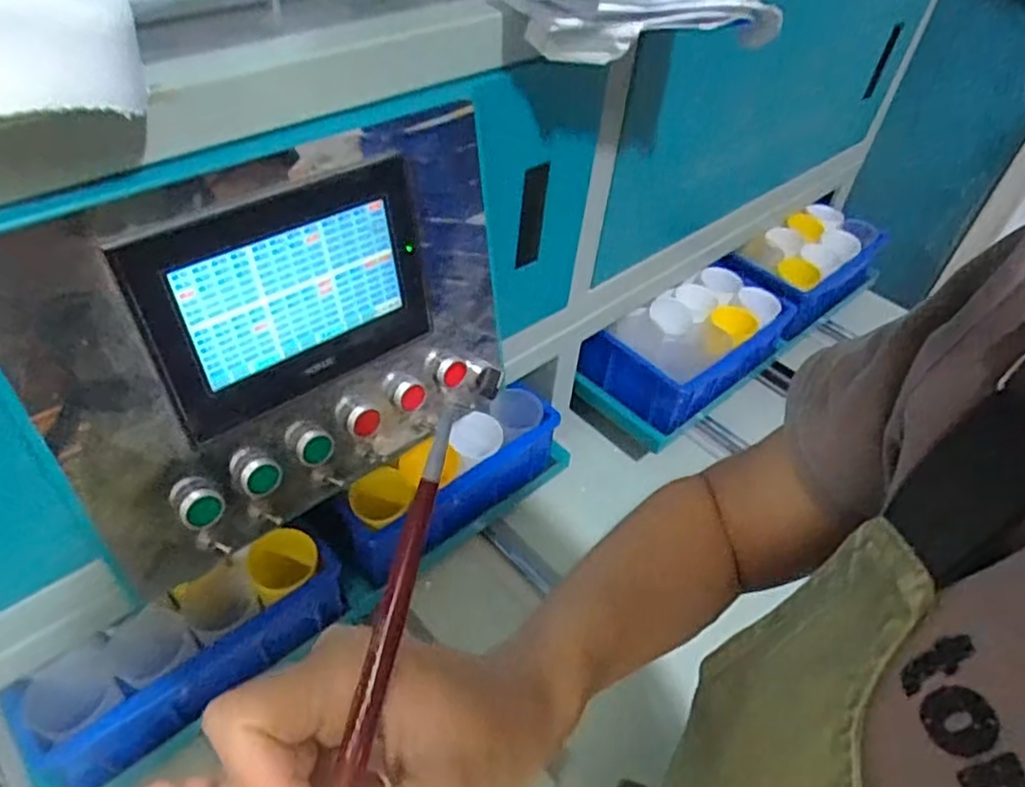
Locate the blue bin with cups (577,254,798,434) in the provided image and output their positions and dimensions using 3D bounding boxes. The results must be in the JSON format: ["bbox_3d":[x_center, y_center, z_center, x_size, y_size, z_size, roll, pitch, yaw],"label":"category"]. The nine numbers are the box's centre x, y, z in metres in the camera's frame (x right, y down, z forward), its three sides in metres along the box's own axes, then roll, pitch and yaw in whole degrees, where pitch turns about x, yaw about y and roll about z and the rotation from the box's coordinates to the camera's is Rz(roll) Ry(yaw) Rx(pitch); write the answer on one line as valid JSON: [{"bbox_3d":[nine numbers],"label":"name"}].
[{"bbox_3d":[0.266,-0.073,0.996,0.328,0.111,0.146,-26,54,-28],"label":"blue bin with cups"}]

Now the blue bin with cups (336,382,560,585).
[{"bbox_3d":[-0.060,0.087,0.801,0.264,0.132,0.091,-32,55,-16],"label":"blue bin with cups"}]

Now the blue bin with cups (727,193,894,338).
[{"bbox_3d":[0.474,-0.205,1.120,0.290,0.091,0.142,-28,54,-29],"label":"blue bin with cups"}]

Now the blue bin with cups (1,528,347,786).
[{"bbox_3d":[-0.285,0.226,0.634,0.275,0.080,0.096,-30,55,-30],"label":"blue bin with cups"}]

